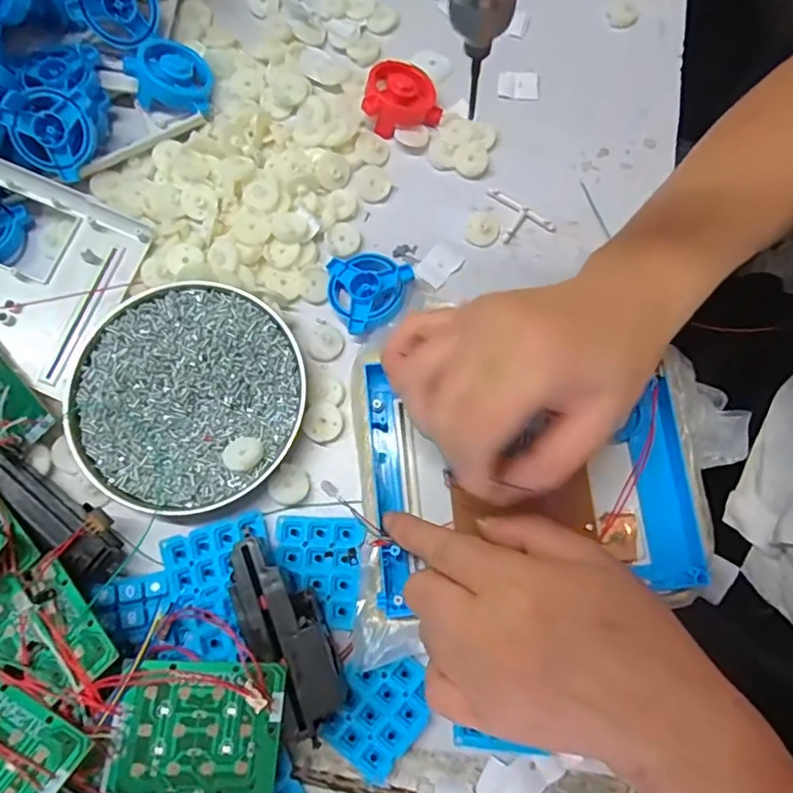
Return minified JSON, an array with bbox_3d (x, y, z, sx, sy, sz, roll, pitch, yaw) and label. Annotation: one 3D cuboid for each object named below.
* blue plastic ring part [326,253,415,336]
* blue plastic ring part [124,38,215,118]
[{"bbox_3d":[-0.023,-0.066,0.363,0.053,0.015,0.052,22,76,4],"label":"blue plastic ring part"},{"bbox_3d":[-0.152,-0.217,0.389,0.052,0.025,0.052,18,64,-22],"label":"blue plastic ring part"}]

